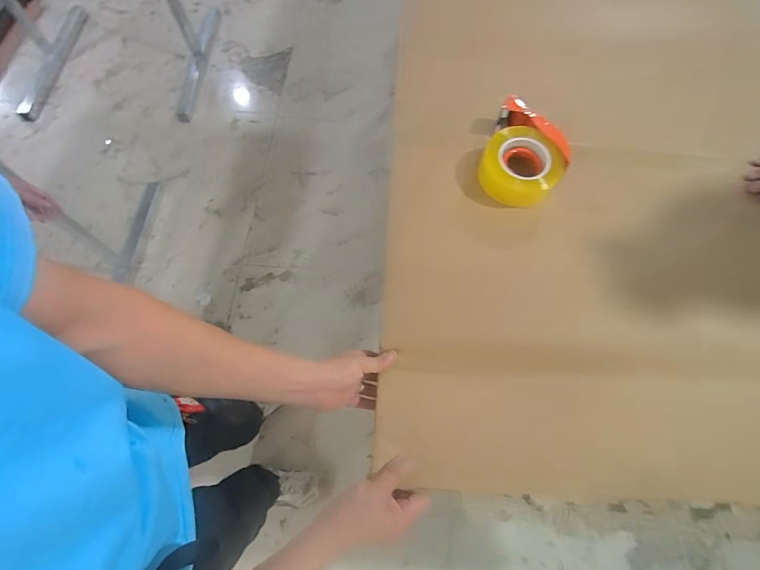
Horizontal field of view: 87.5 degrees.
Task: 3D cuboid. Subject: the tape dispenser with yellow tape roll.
[{"bbox_3d":[0.249,-0.225,0.687,0.135,0.060,0.163,23,67,10],"label":"tape dispenser with yellow tape roll"}]

